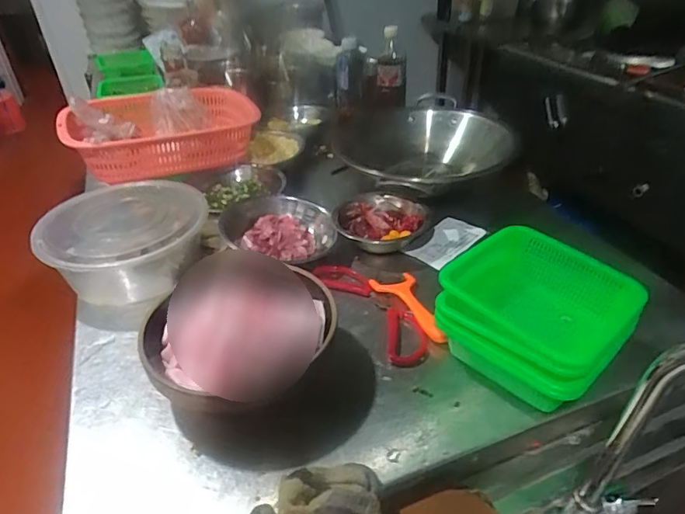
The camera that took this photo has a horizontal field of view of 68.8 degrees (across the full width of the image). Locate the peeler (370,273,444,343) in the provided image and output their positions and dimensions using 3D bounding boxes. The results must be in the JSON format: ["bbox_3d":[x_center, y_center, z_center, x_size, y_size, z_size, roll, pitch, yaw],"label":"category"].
[{"bbox_3d":[0.092,0.067,0.675,0.063,0.022,0.133,-14,37,-15],"label":"peeler"}]

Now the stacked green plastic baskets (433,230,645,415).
[{"bbox_3d":[0.224,0.066,0.582,0.186,0.101,0.190,-31,44,-33],"label":"stacked green plastic baskets"}]

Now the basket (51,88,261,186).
[{"bbox_3d":[-0.333,-0.252,0.938,0.339,0.121,0.230,-17,38,-19],"label":"basket"}]

